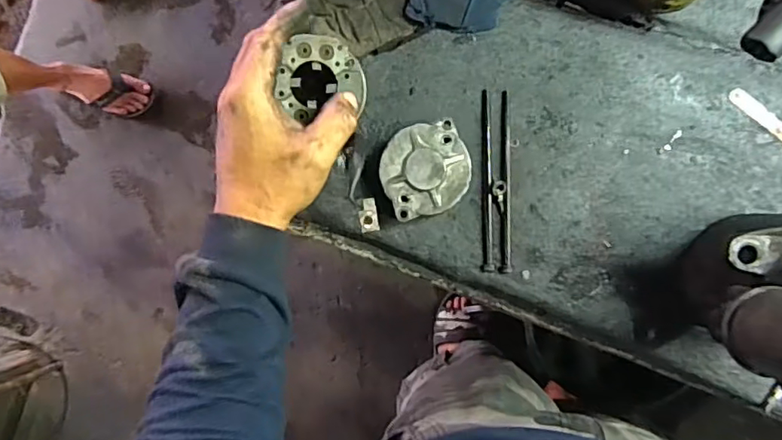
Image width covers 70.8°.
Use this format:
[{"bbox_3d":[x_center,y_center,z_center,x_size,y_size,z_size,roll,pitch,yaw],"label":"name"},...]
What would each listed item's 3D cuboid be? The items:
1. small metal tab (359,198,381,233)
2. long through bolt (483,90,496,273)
[{"bbox_3d":[-0.018,-0.004,0.453,0.015,0.007,0.027,-8,90,3],"label":"small metal tab"},{"bbox_3d":[0.089,-0.035,0.502,0.009,0.009,0.164,-1,90,3],"label":"long through bolt"}]

